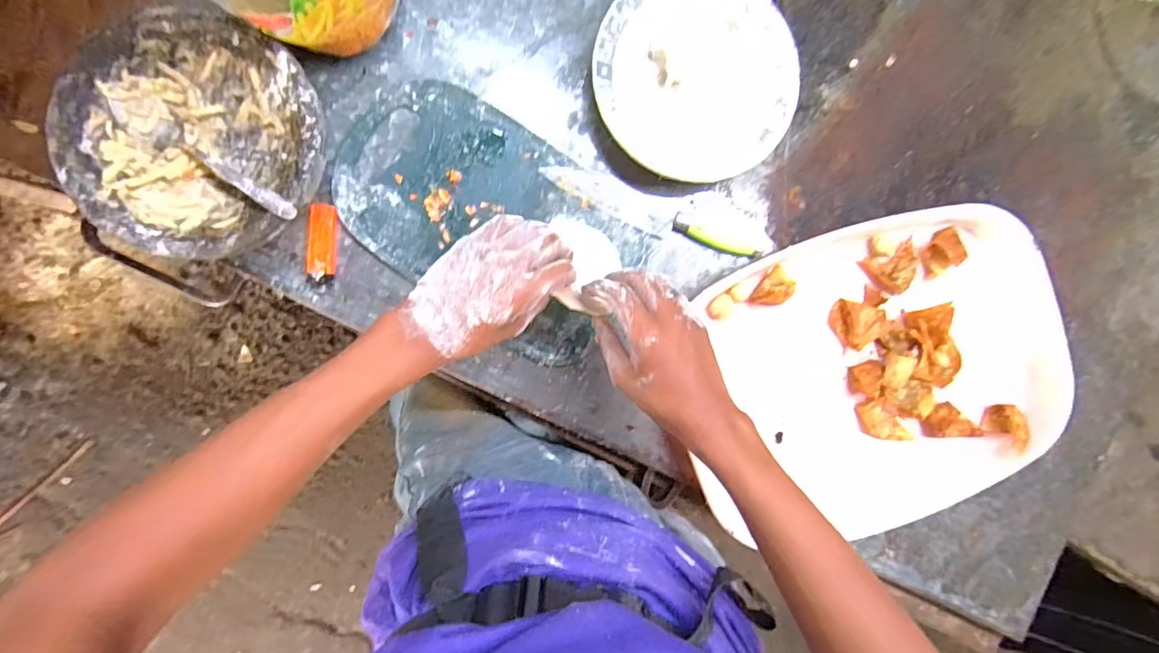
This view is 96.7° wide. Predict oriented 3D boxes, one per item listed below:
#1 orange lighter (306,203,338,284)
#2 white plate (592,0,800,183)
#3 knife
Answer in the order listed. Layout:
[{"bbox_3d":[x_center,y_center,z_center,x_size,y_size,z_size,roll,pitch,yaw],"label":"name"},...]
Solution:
[{"bbox_3d":[-0.241,-0.077,0.484,0.023,0.010,0.072,5,92,-7],"label":"orange lighter"},{"bbox_3d":[0.116,-0.243,0.509,0.195,0.046,0.194,0,92,-7],"label":"white plate"},{"bbox_3d":[0.082,-0.114,0.525,0.237,0.016,0.041,19,90,-7],"label":"knife"}]

